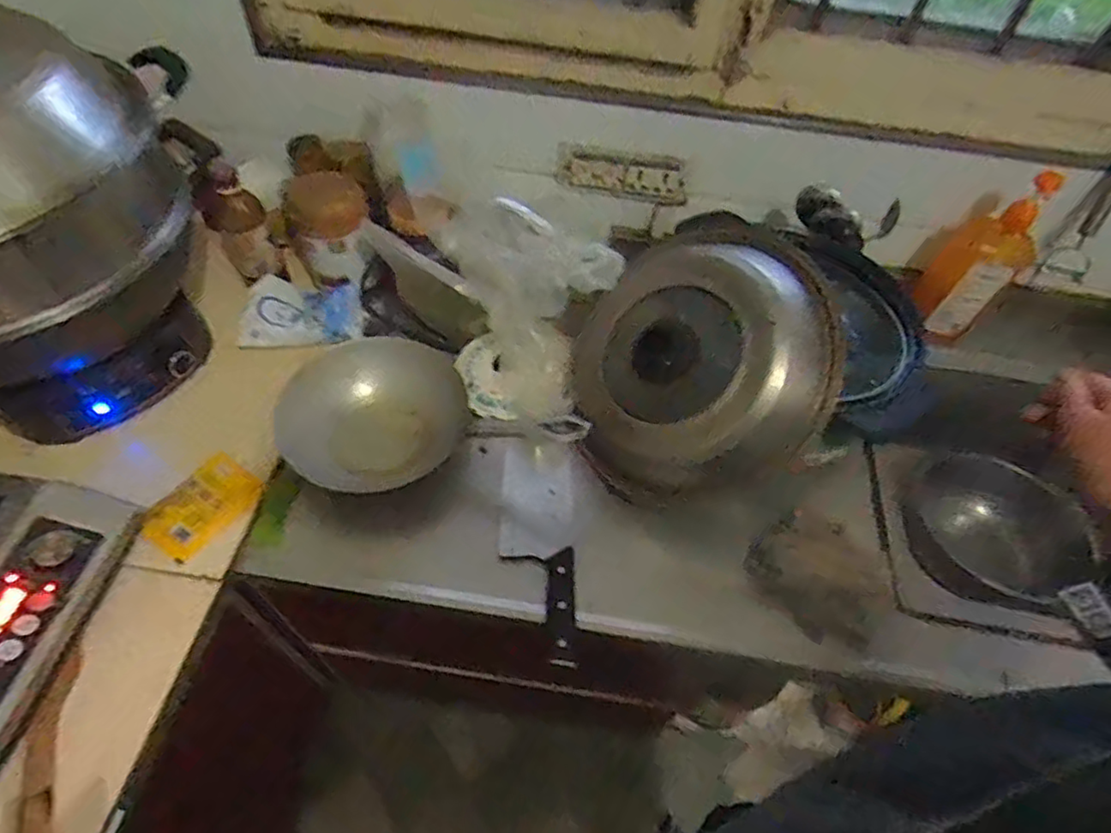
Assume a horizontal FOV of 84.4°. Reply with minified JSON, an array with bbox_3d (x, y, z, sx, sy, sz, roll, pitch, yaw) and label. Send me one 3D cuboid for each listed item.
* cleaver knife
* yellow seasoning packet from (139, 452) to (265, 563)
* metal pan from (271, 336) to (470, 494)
[{"bbox_3d":[-0.020,0.137,0.682,0.079,0.012,0.253,1,53,-3],"label":"cleaver knife"},{"bbox_3d":[-0.384,0.096,0.666,0.073,0.012,0.112,30,57,18],"label":"yellow seasoning packet"},{"bbox_3d":[-0.222,-0.005,0.752,0.209,0.052,0.191,2,53,-2],"label":"metal pan"}]

